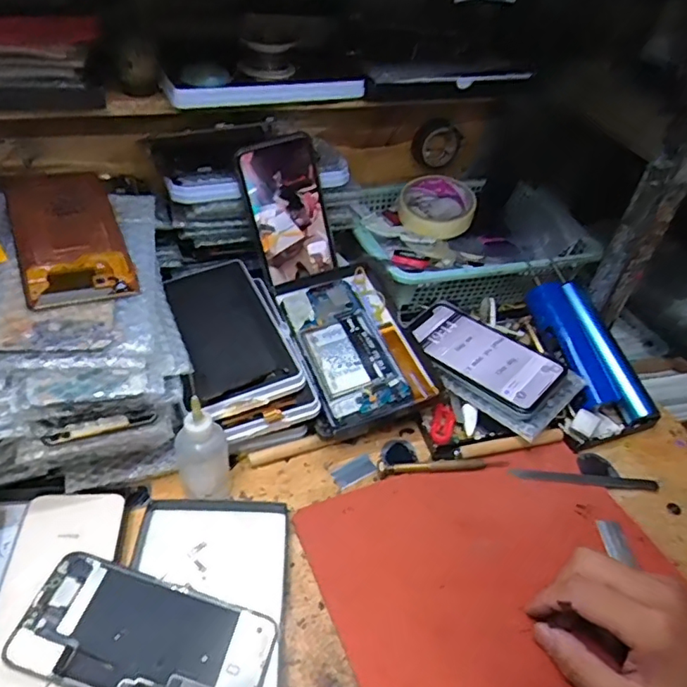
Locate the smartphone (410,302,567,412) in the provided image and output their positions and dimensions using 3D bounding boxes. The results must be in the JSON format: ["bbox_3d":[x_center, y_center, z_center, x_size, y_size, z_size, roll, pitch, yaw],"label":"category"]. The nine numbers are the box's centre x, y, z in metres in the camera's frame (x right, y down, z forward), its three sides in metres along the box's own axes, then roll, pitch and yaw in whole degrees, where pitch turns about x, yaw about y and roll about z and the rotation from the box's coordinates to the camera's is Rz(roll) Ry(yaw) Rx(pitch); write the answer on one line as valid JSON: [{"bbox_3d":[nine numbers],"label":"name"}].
[{"bbox_3d":[0.130,0.005,0.518,0.139,0.012,0.077,31,47,24],"label":"smartphone"}]

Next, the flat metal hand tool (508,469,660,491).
[{"bbox_3d":[0.205,0.115,0.474,0.128,0.006,0.012,5,43,-3],"label":"flat metal hand tool"}]

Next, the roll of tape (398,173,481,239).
[{"bbox_3d":[0.113,-0.165,0.666,0.090,0.039,0.090,4,43,-4],"label":"roll of tape"}]

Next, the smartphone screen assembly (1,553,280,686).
[{"bbox_3d":[-0.117,0.179,0.338,0.144,0.005,0.070,20,41,0],"label":"smartphone screen assembly"}]

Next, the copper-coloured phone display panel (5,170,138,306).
[{"bbox_3d":[-0.201,-0.081,0.405,0.069,0.006,0.151,-13,54,-27],"label":"copper-coloured phone display panel"}]

